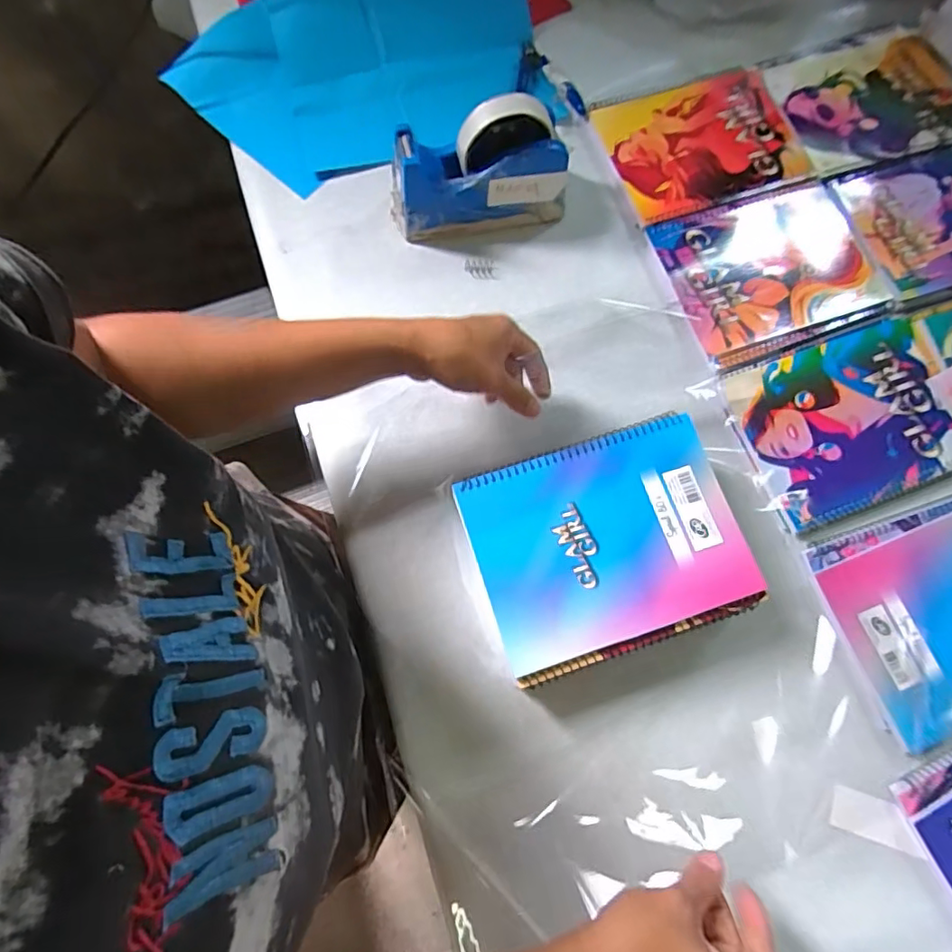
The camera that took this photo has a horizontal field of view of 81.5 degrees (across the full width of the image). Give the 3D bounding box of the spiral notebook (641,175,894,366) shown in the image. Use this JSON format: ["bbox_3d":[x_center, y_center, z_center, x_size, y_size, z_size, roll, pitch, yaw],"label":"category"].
[{"bbox_3d":[0.287,-0.203,0.535,0.198,0.008,0.154,-18,76,-6],"label":"spiral notebook"}]

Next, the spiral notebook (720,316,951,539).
[{"bbox_3d":[0.340,-0.050,0.495,0.198,0.008,0.153,-18,76,-6],"label":"spiral notebook"}]

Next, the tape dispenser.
[{"bbox_3d":[0.004,-0.276,0.500,0.161,0.107,0.069,0,75,-1],"label":"tape dispenser"}]

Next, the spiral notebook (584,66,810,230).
[{"bbox_3d":[0.231,-0.347,0.572,0.190,0.005,0.154,-19,76,-6],"label":"spiral notebook"}]

